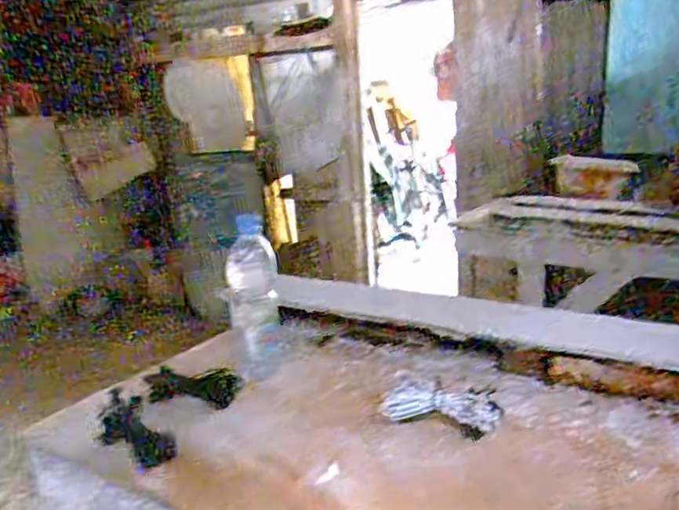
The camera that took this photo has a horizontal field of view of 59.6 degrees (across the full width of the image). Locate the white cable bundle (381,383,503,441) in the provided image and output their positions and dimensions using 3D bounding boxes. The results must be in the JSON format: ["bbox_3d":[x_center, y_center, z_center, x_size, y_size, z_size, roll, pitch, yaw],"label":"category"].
[{"bbox_3d":[0.121,0.184,0.722,0.134,0.034,0.053,6,16,29],"label":"white cable bundle"}]

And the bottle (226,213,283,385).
[{"bbox_3d":[-0.121,0.058,0.858,0.070,0.222,0.064,-5,15,-10],"label":"bottle"}]

